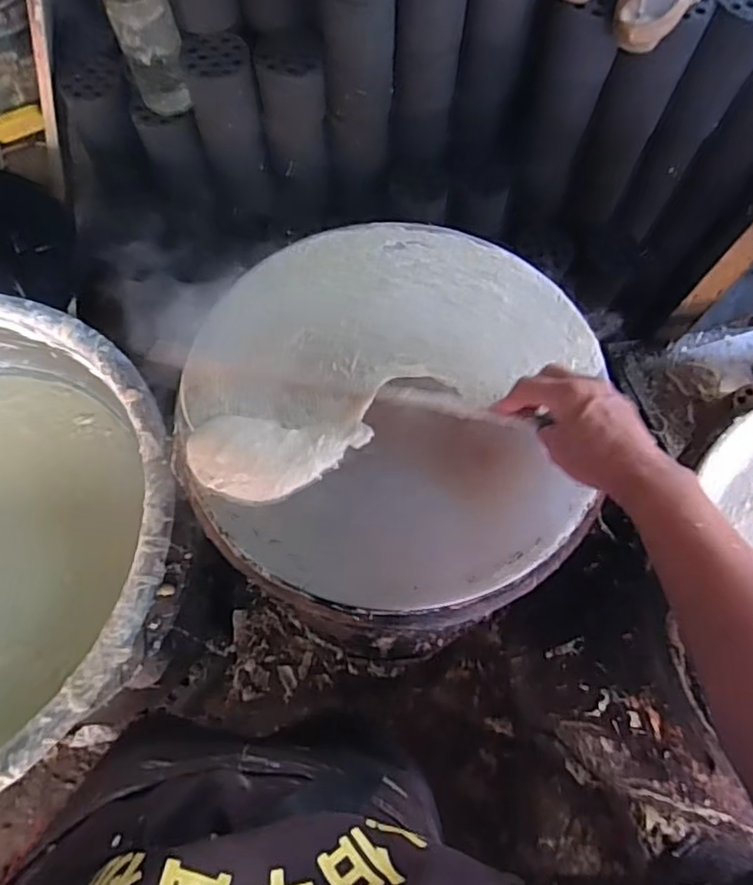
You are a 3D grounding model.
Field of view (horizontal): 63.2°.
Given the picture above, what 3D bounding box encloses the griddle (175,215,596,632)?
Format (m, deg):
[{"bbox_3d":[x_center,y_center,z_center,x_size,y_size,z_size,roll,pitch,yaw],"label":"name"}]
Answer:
[{"bbox_3d":[0.010,-0.043,0.536,0.347,0.054,0.369,0,67,-1],"label":"griddle"}]

